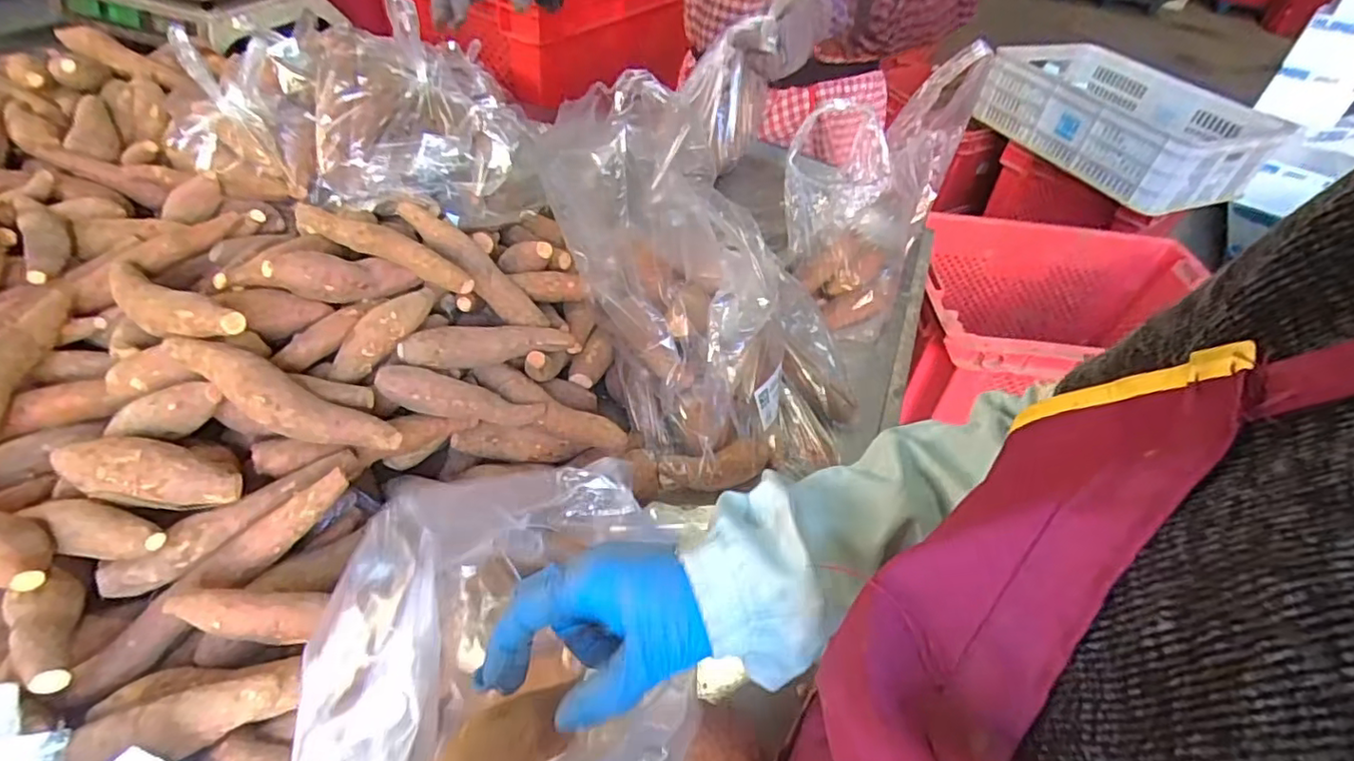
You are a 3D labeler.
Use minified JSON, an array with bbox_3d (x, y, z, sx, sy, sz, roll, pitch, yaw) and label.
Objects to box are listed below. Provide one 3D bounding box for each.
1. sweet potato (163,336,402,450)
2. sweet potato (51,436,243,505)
[{"bbox_3d":[-0.277,0.013,0.434,0.162,0.030,0.038,27,45,-7],"label":"sweet potato"},{"bbox_3d":[-0.340,0.057,0.397,0.112,0.030,0.035,7,45,-1],"label":"sweet potato"}]

